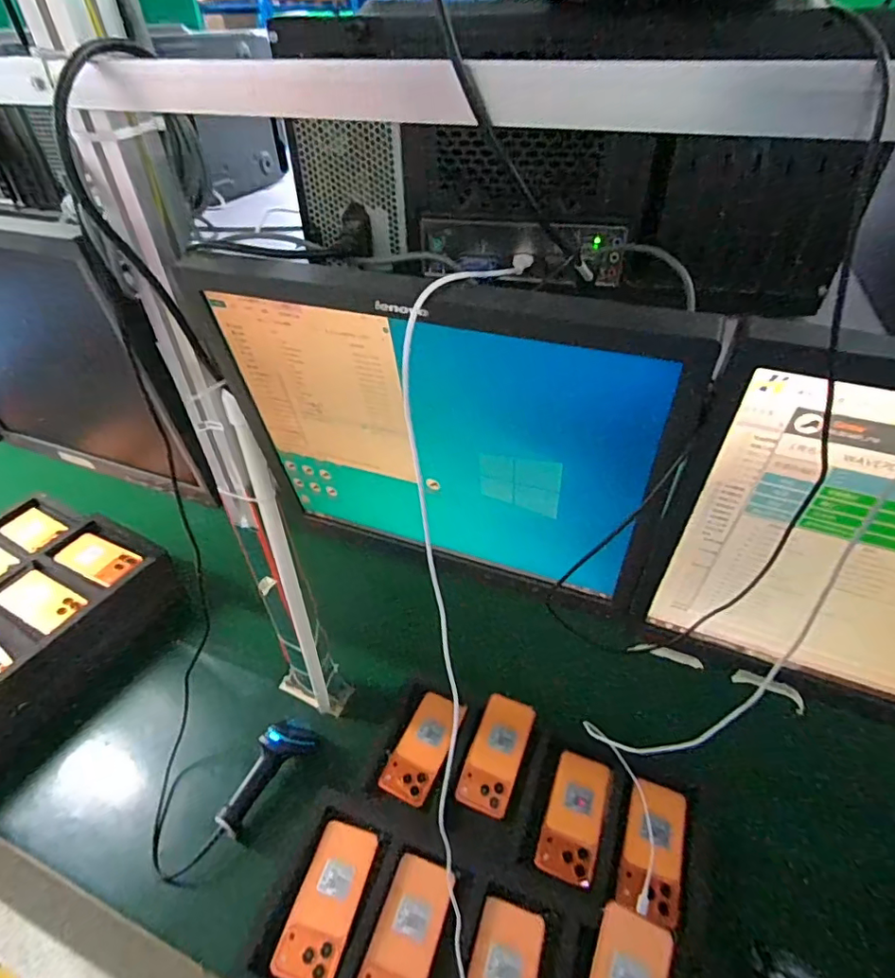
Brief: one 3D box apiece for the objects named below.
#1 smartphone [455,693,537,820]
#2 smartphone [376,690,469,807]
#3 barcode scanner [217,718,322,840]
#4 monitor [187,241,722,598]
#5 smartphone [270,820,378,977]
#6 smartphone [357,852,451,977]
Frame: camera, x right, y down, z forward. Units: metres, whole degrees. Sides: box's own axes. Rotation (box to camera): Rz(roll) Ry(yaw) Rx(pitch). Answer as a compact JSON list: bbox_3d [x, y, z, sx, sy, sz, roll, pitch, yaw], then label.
[{"bbox_3d":[0.076,0.404,0.812,0.085,0.009,0.164,10,54,21],"label":"smartphone"},{"bbox_3d":[-0.036,0.402,0.836,0.085,0.014,0.169,19,46,22],"label":"smartphone"},{"bbox_3d":[-0.272,0.416,0.794,0.062,0.062,0.172,29,50,30],"label":"barcode scanner"},{"bbox_3d":[-0.015,-0.024,0.431,0.372,0.297,0.072,15,44,18],"label":"monitor"},{"bbox_3d":[-0.150,0.516,0.668,0.079,0.009,0.164,10,43,13],"label":"smartphone"},{"bbox_3d":[-0.051,0.532,0.631,0.075,0.009,0.159,15,43,18],"label":"smartphone"}]

